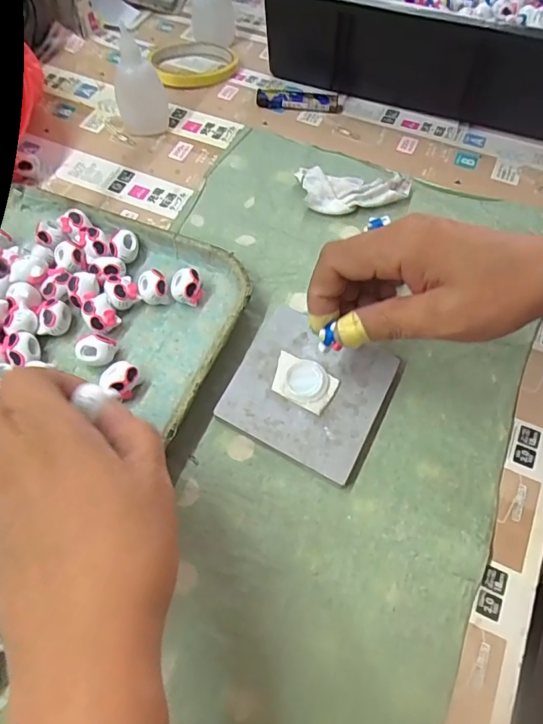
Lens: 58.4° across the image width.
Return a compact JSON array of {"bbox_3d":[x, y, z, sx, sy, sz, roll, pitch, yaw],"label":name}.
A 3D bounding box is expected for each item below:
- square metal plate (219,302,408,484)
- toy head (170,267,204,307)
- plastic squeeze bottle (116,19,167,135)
[{"bbox_3d":[0.026,0.017,0.332,0.100,0.014,0.099,25,65,13],"label":"square metal plate"},{"bbox_3d":[-0.063,-0.055,0.361,0.022,0.021,0.023,0,62,0],"label":"toy head"},{"bbox_3d":[-0.119,-0.251,0.434,0.043,0.085,0.033,-11,63,-6],"label":"plastic squeeze bottle"}]

